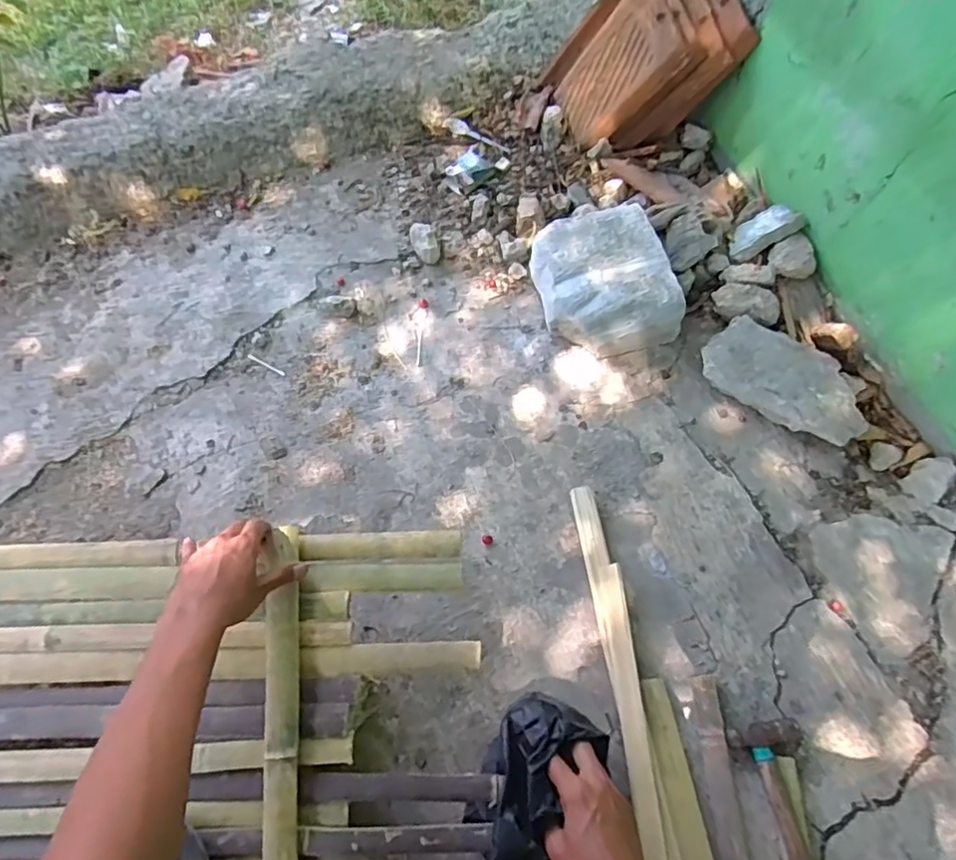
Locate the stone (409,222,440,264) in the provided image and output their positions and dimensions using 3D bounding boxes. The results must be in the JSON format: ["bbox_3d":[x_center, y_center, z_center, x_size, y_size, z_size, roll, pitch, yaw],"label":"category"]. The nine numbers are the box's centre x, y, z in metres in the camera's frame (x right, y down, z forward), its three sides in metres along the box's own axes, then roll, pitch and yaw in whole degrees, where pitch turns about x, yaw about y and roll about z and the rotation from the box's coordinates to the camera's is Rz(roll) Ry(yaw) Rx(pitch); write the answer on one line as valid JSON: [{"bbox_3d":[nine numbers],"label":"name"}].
[{"bbox_3d":[-0.096,-0.334,1.042,0.040,0.056,0.078,-20,60,-11],"label":"stone"}]

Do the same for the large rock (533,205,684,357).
[{"bbox_3d":[0.201,-0.235,0.954,0.191,0.115,0.239,-12,61,-5],"label":"large rock"}]

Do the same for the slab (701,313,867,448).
[{"bbox_3d":[0.460,-0.073,0.878,0.238,0.067,0.126,36,66,21],"label":"slab"}]

